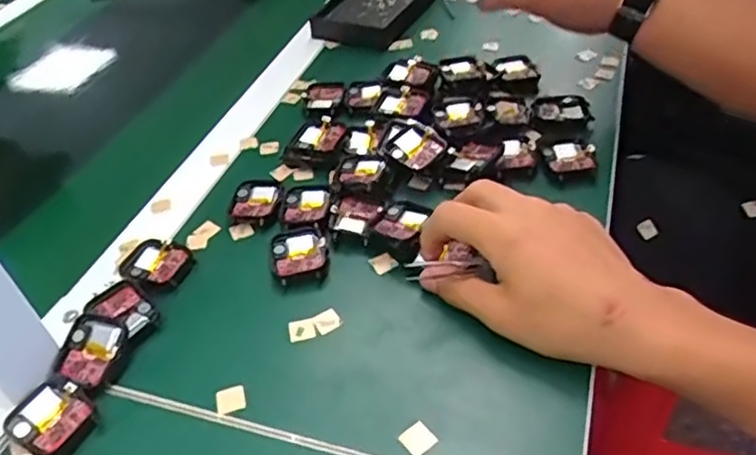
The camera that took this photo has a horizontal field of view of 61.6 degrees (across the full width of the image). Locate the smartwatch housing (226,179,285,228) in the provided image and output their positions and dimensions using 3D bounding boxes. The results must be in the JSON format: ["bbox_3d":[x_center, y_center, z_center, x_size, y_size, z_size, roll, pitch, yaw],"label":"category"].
[{"bbox_3d":[-0.090,-0.019,0.477,0.041,0.010,0.047,5,43,14],"label":"smartwatch housing"}]

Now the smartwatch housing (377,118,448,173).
[{"bbox_3d":[0.023,-0.063,0.487,0.051,0.012,0.037,30,68,33],"label":"smartwatch housing"}]

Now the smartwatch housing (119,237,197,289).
[{"bbox_3d":[-0.152,0.026,0.436,0.047,0.009,0.040,11,45,20],"label":"smartwatch housing"}]

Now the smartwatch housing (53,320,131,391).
[{"bbox_3d":[-0.171,0.075,0.380,0.038,0.012,0.042,16,66,18],"label":"smartwatch housing"}]

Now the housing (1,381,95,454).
[{"bbox_3d":[-0.182,0.104,0.351,0.042,0.008,0.037,16,47,24],"label":"housing"}]

